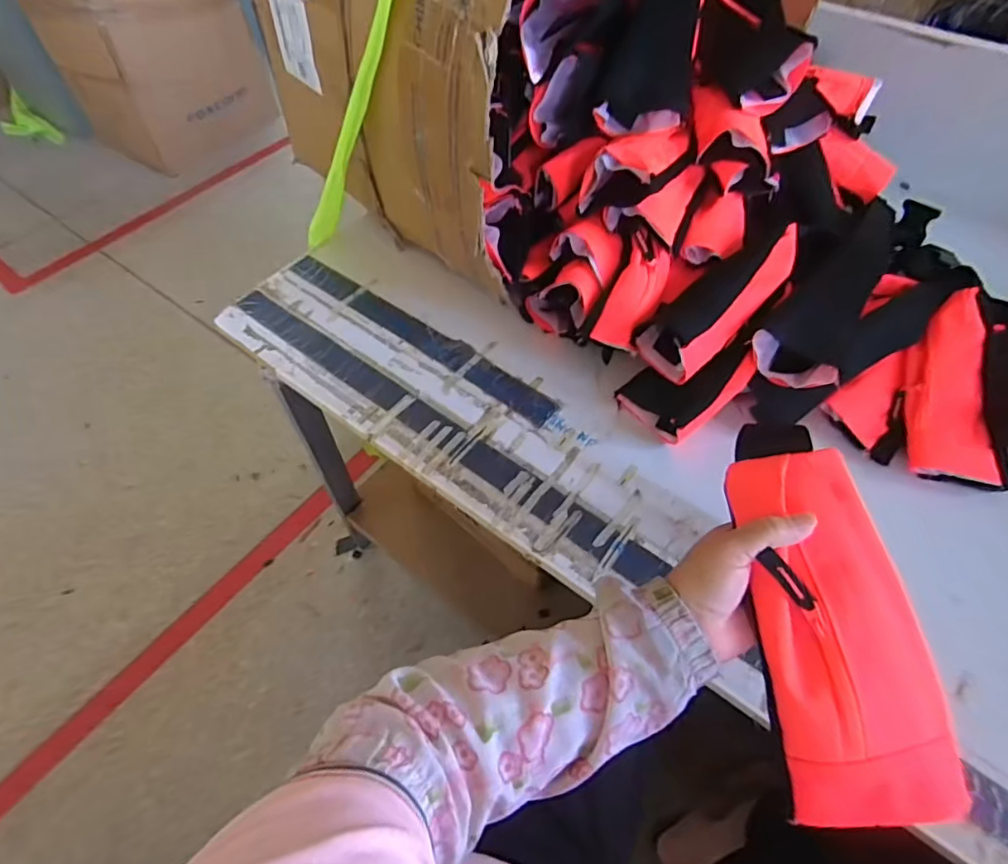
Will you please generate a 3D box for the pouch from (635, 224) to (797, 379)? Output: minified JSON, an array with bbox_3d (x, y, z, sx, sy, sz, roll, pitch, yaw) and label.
[{"bbox_3d":[0.248,-0.158,0.640,0.227,0.054,0.081,-44,67,-12],"label":"pouch"}]

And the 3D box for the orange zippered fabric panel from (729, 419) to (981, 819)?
[{"bbox_3d":[0.214,0.119,0.372,0.097,0.047,0.238,-7,75,-7],"label":"orange zippered fabric panel"}]

